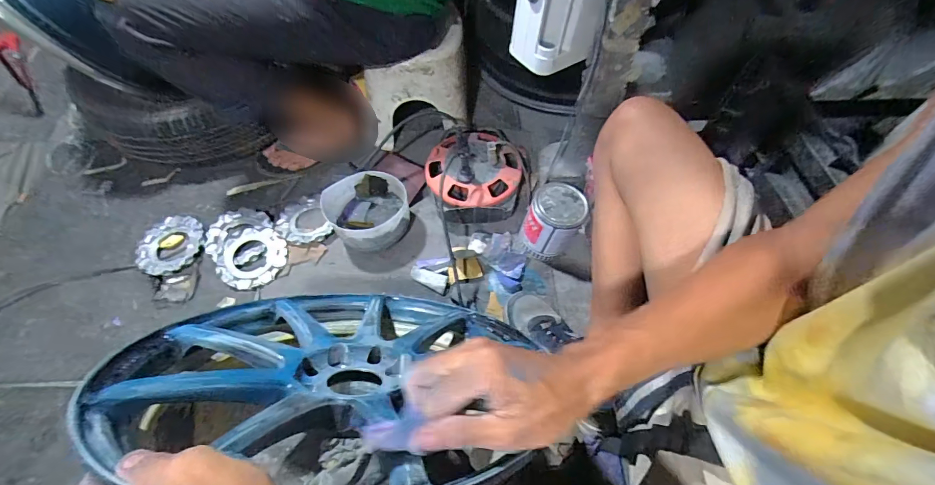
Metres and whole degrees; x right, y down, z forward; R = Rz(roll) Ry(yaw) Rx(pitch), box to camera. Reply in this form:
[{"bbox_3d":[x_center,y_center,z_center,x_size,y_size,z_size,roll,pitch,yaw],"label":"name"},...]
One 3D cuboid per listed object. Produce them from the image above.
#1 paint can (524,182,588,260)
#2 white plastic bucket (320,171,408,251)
[{"bbox_3d":[0.170,-0.041,0.788,0.100,0.111,0.107,0,61,0],"label":"paint can"},{"bbox_3d":[-0.198,-0.060,0.828,0.156,0.098,0.151,0,61,0],"label":"white plastic bucket"}]

